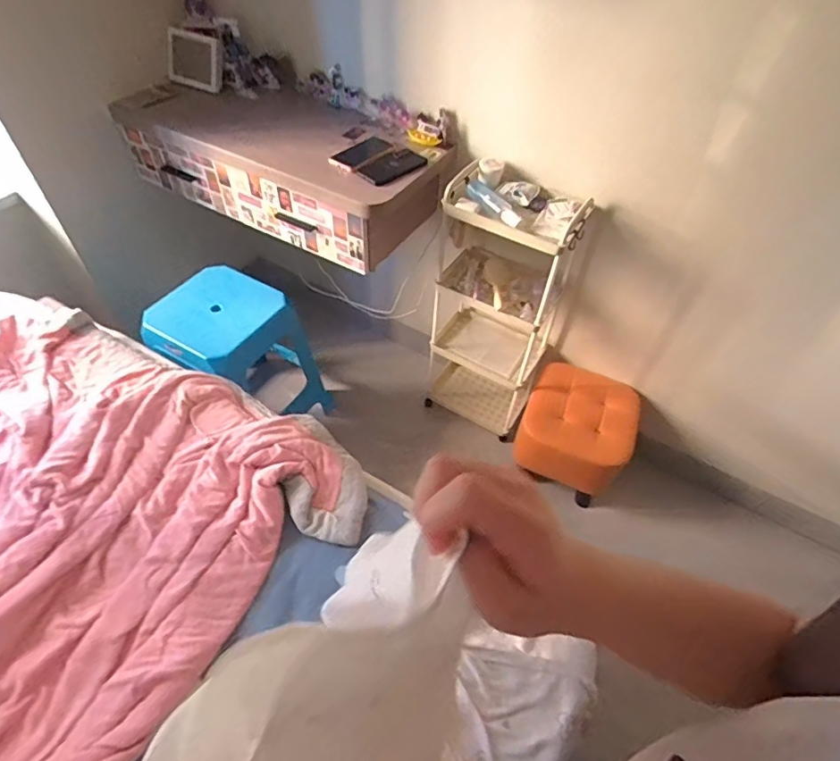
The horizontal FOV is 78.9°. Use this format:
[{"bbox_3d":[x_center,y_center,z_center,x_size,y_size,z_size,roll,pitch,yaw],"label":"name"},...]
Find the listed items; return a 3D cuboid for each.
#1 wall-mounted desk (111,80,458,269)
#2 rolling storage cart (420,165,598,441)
[{"bbox_3d":[-0.350,-0.575,1.343,0.826,0.204,0.350,25,54,16],"label":"wall-mounted desk"},{"bbox_3d":[0.208,-0.180,1.448,0.327,0.793,0.250,28,55,18],"label":"rolling storage cart"}]

